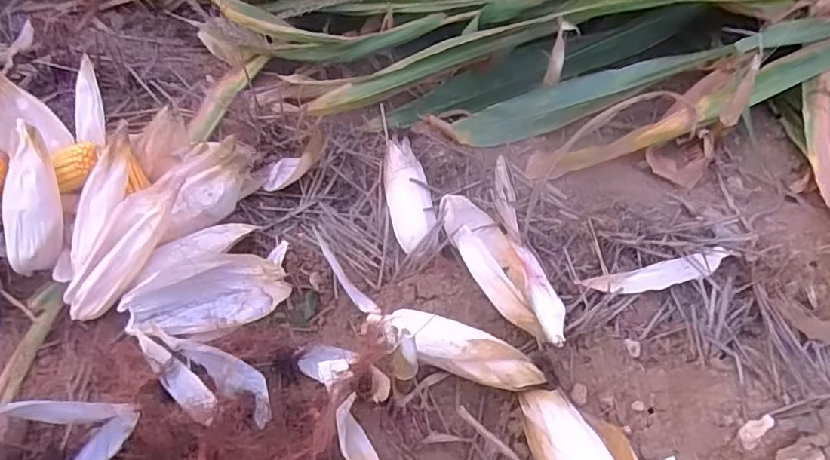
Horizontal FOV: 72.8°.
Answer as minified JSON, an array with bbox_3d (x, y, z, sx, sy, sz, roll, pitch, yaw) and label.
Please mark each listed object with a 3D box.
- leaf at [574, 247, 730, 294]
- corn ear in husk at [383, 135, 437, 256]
[{"bbox_3d":[0.356,0.066,0.844,0.209,0.035,0.046,-13,51,4],"label":"leaf"},{"bbox_3d":[-0.011,-0.056,0.873,0.064,0.048,0.217,-4,50,-10],"label":"corn ear in husk"}]

